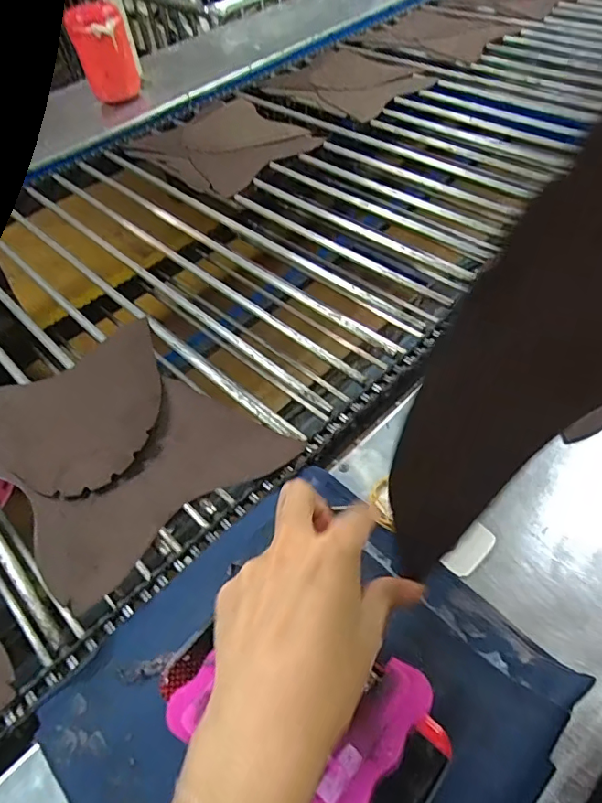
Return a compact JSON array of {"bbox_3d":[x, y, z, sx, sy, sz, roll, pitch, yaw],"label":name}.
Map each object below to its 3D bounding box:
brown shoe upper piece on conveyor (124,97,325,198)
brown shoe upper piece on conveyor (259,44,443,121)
[{"bbox_3d":[-0.164,-0.520,1.018,0.274,0.015,0.343,-39,59,-23],"label":"brown shoe upper piece on conveyor"},{"bbox_3d":[0.110,-0.724,1.150,0.267,0.013,0.343,-39,59,-23],"label":"brown shoe upper piece on conveyor"}]

